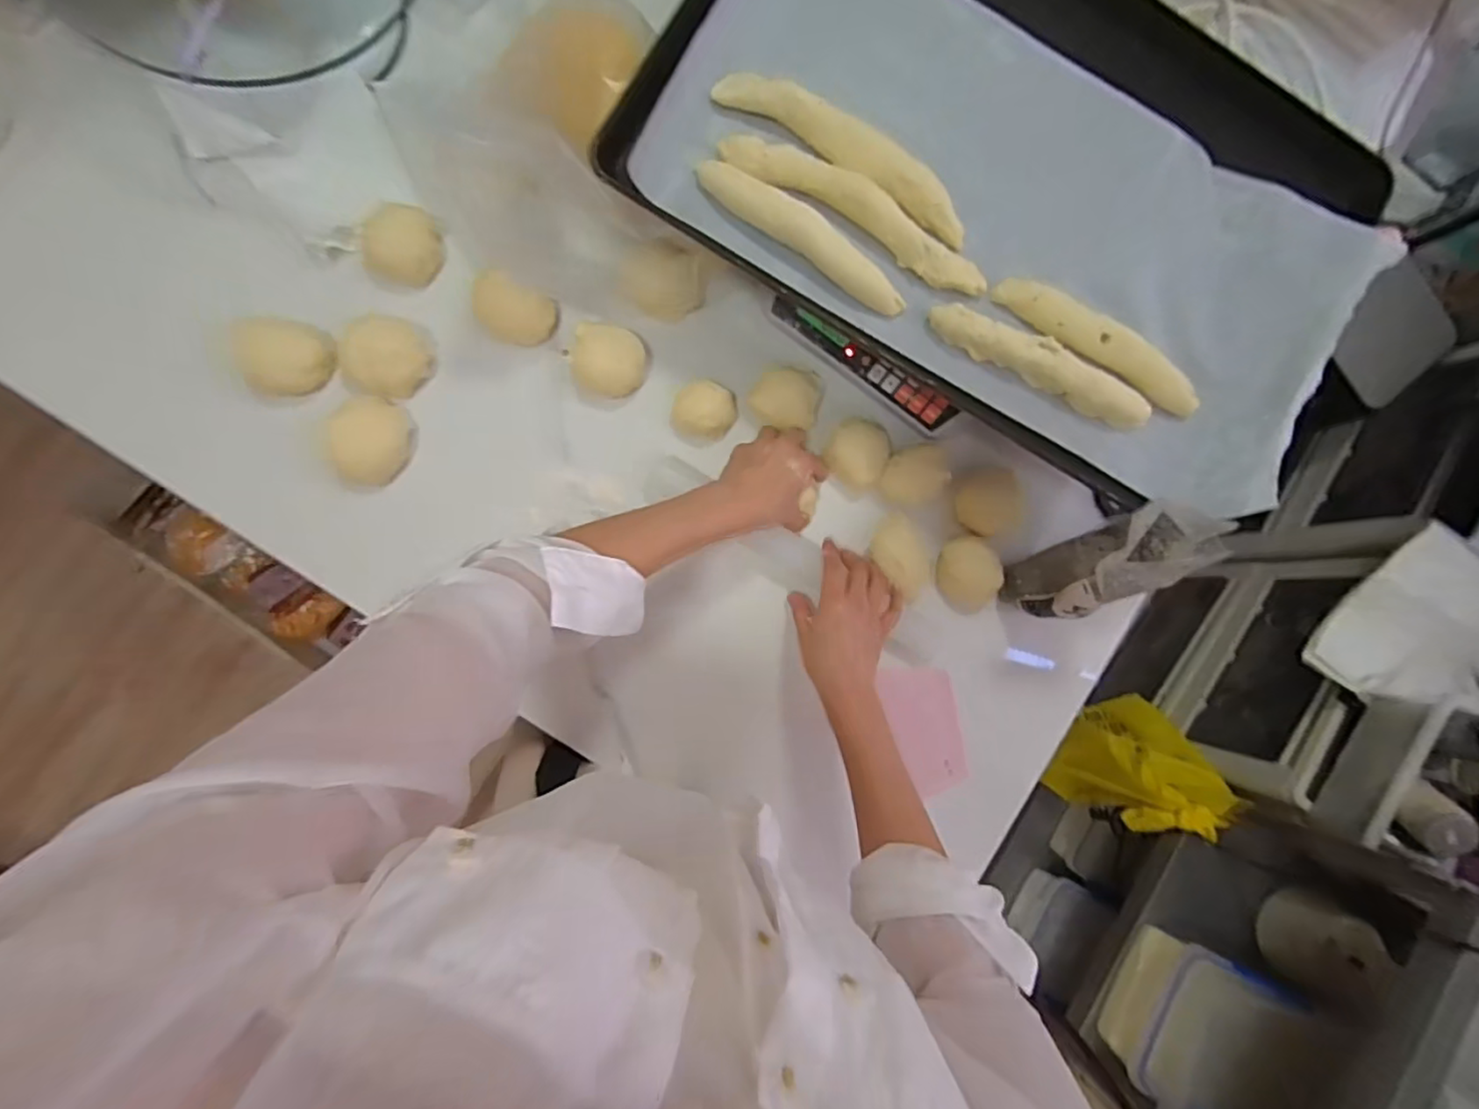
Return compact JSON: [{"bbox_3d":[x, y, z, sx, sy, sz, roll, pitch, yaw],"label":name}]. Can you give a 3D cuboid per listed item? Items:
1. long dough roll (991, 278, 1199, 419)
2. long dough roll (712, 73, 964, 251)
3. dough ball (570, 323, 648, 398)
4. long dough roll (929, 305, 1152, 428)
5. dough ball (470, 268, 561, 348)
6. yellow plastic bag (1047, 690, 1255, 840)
[{"bbox_3d":[0.304,-0.175,0.535,0.199,0.022,0.028,28,84,-6],"label":"long dough roll"},{"bbox_3d":[0.089,-0.326,0.516,0.228,0.023,0.031,31,84,-5],"label":"long dough roll"},{"bbox_3d":[-0.119,-0.172,0.574,0.068,0.039,0.059,10,86,-7],"label":"dough ball"},{"bbox_3d":[0.254,-0.158,0.527,0.199,0.027,0.033,25,84,-6],"label":"long dough roll"},{"bbox_3d":[-0.204,-0.219,0.571,0.071,0.032,0.055,30,84,-6],"label":"dough ball"},{"bbox_3d":[0.720,0.372,1.186,0.141,0.366,0.232,40,83,-4],"label":"yellow plastic bag"}]

